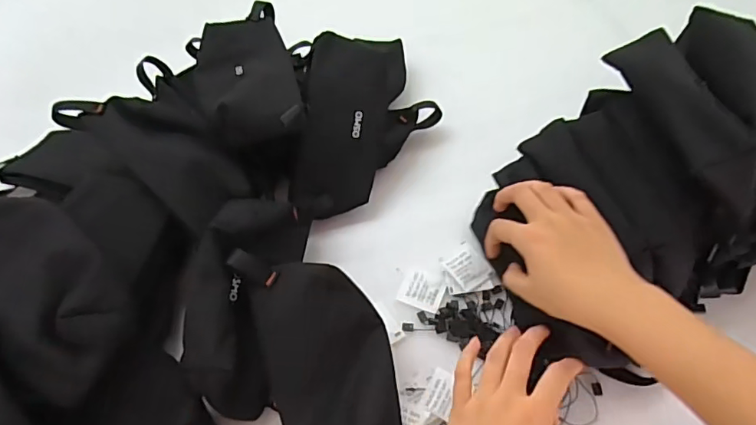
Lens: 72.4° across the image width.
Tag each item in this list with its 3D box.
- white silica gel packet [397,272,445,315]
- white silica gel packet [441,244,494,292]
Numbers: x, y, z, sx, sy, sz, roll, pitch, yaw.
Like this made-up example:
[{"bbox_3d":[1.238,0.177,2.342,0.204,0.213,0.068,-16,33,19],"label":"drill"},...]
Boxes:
[{"bbox_3d":[0.042,0.074,0.488,0.041,0.004,0.034,20,59,16],"label":"white silica gel packet"},{"bbox_3d":[0.084,0.051,0.493,0.036,0.007,0.038,-32,60,-18],"label":"white silica gel packet"}]

